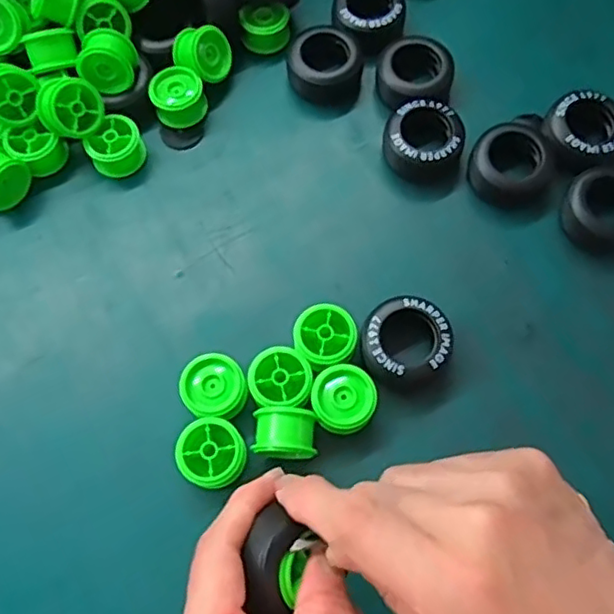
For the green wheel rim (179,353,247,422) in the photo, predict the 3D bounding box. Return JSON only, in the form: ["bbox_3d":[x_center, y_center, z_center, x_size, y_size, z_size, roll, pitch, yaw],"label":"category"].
[{"bbox_3d":[-0.049,0.046,0.340,0.033,0.023,0.035,0,70,1],"label":"green wheel rim"}]

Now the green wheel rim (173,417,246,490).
[{"bbox_3d":[-0.049,0.078,0.330,0.035,0.026,0.033,0,70,1],"label":"green wheel rim"}]

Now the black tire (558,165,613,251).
[{"bbox_3d":[0.178,-0.060,0.375,0.046,0.025,0.048,0,70,1],"label":"black tire"}]

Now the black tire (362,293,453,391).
[{"bbox_3d":[0.056,0.020,0.347,0.049,0.021,0.049,0,70,1],"label":"black tire"}]

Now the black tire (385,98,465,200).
[{"bbox_3d":[0.074,-0.102,0.393,0.050,0.022,0.053,0,70,1],"label":"black tire"}]

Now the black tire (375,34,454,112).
[{"bbox_3d":[0.070,-0.152,0.414,0.048,0.027,0.044,0,70,1],"label":"black tire"}]

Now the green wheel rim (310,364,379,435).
[{"bbox_3d":[0.020,0.051,0.338,0.033,0.021,0.034,0,70,1],"label":"green wheel rim"}]

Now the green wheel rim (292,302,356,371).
[{"bbox_3d":[0.010,0.018,0.349,0.033,0.021,0.033,0,70,1],"label":"green wheel rim"}]

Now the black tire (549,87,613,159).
[{"bbox_3d":[0.174,-0.111,0.393,0.046,0.022,0.046,0,70,1],"label":"black tire"}]

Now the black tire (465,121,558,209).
[{"bbox_3d":[0.127,-0.088,0.389,0.045,0.026,0.047,0,70,1],"label":"black tire"}]

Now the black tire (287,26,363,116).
[{"bbox_3d":[0.012,-0.157,0.415,0.047,0.024,0.044,0,70,1],"label":"black tire"}]

